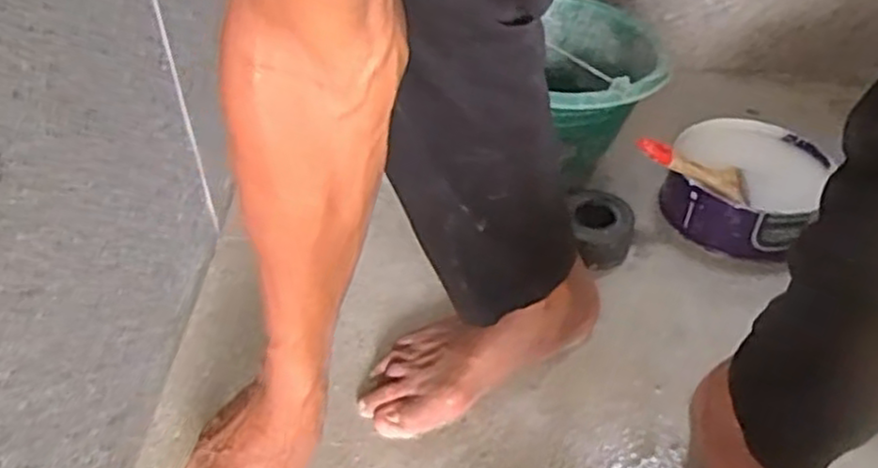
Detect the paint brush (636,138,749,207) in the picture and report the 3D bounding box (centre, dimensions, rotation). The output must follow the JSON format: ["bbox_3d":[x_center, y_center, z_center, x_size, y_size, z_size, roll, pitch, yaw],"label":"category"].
[{"bbox_3d":[0.270,-0.071,0.750,0.131,0.017,0.042,22,40,-7],"label":"paint brush"}]

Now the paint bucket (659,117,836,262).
[{"bbox_3d":[0.339,-0.056,0.792,0.159,0.067,0.174,21,44,23],"label":"paint bucket"}]

